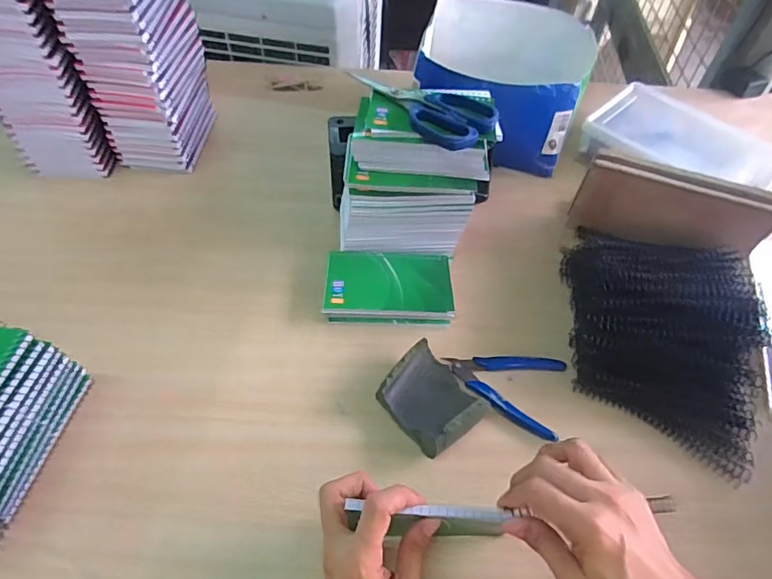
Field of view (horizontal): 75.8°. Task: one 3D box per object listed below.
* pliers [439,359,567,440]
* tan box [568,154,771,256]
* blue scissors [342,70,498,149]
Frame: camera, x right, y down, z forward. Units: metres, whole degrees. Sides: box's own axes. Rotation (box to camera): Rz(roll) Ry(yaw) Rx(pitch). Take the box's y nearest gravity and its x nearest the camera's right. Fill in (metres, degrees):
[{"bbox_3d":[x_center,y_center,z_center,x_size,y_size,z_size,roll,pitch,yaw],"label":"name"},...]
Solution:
[{"bbox_3d":[0.120,0.092,0.508,0.118,0.015,0.093,20,54,11],"label":"pliers"},{"bbox_3d":[0.329,-0.082,0.589,0.199,0.120,0.032,17,55,9],"label":"tan box"},{"bbox_3d":[0.048,-0.199,0.526,0.085,0.016,0.157,-31,61,-23],"label":"blue scissors"}]

